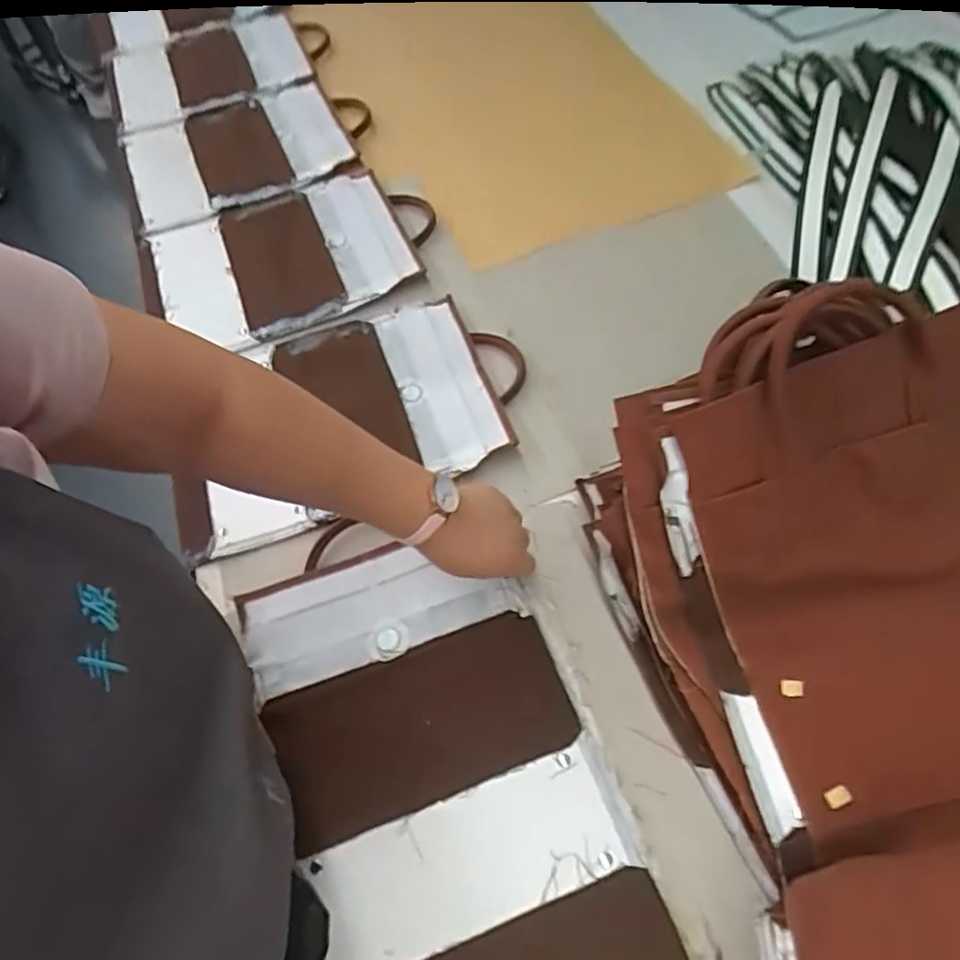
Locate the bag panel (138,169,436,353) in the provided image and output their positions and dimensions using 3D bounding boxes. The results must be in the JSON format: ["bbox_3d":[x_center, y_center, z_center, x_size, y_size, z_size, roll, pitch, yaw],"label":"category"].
[{"bbox_3d":[-0.239,-0.275,0.880,0.370,0.046,0.261,-19,57,-6],"label":"bag panel"}]

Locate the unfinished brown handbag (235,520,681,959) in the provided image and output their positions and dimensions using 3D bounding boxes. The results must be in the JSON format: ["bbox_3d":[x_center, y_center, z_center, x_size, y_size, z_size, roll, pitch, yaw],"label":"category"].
[{"bbox_3d":[-0.013,0.283,0.500,0.235,0.026,0.534,-21,60,-8],"label":"unfinished brown handbag"}]

